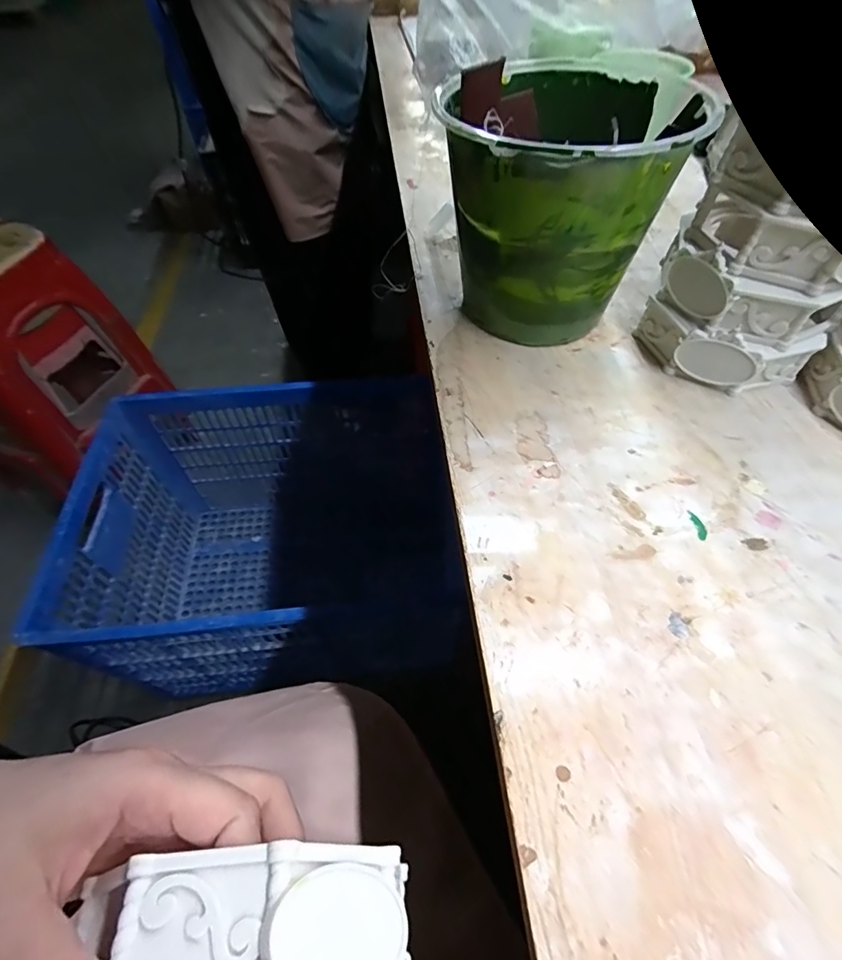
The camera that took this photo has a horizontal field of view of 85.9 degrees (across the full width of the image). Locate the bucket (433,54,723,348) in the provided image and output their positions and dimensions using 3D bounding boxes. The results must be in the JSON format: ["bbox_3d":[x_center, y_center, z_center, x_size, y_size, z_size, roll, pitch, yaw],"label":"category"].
[{"bbox_3d":[0.085,-0.191,0.328,0.128,0.142,0.158,3,55,2],"label":"bucket"}]

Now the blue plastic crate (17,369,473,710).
[{"bbox_3d":[-0.287,0.129,0.922,0.573,0.433,0.496,-5,56,-4],"label":"blue plastic crate"}]

